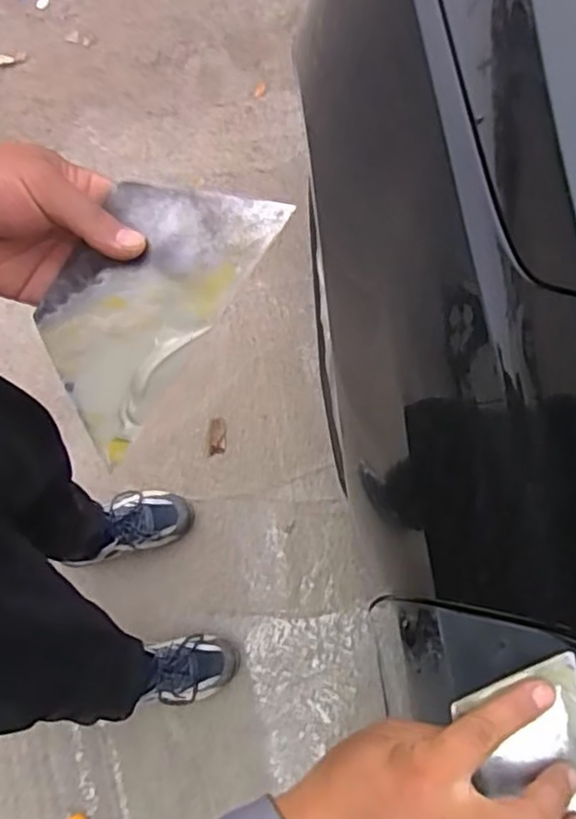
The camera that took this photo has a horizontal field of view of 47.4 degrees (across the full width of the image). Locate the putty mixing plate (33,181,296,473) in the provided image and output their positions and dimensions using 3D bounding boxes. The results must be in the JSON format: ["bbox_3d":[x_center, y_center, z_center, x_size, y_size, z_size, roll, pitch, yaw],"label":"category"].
[{"bbox_3d":[-0.087,-0.068,0.383,0.101,0.007,0.164,40,98,19],"label":"putty mixing plate"}]

